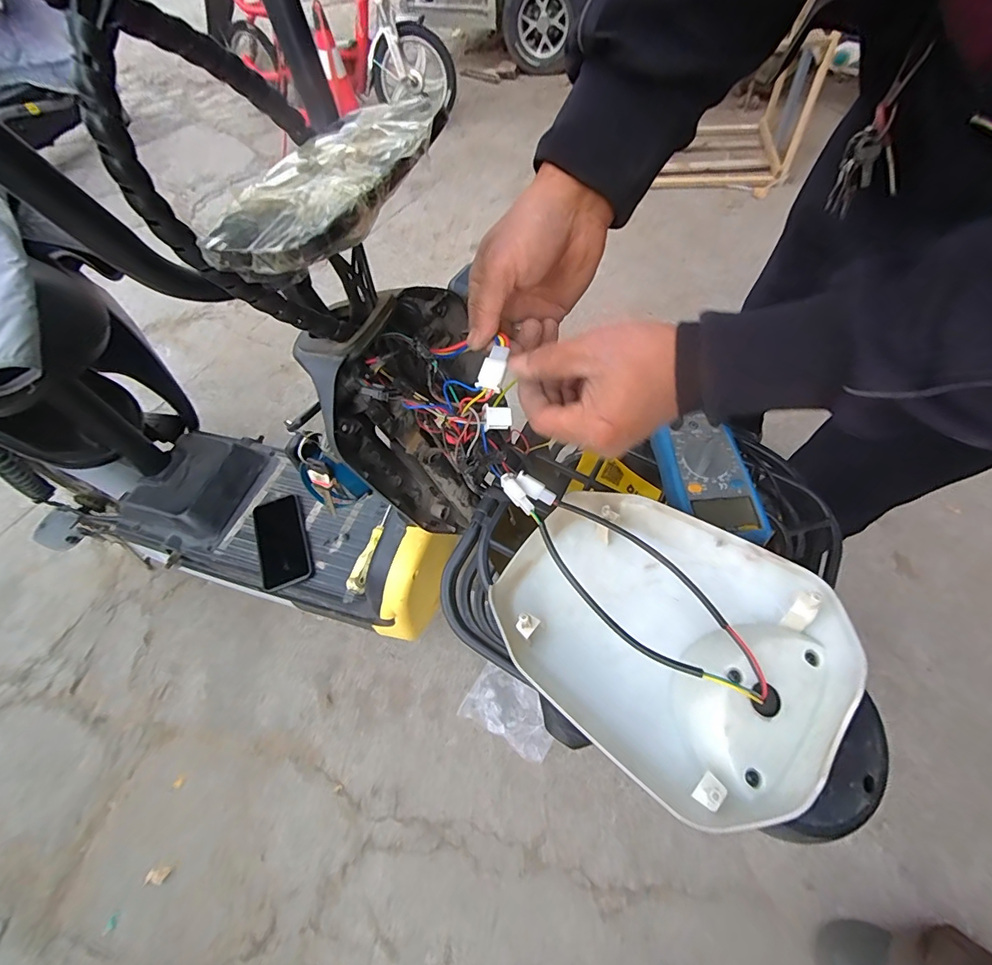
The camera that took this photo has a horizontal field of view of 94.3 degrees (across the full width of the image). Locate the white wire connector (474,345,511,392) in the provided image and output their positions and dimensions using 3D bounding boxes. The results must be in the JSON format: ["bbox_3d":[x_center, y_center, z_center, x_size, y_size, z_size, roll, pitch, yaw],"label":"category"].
[{"bbox_3d":[-0.001,-0.084,0.331,0.017,0.005,0.036,16,77,14],"label":"white wire connector"}]

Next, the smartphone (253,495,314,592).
[{"bbox_3d":[-0.347,0.092,0.743,0.074,0.016,0.162,-21,59,-8],"label":"smartphone"}]

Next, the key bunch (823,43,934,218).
[{"bbox_3d":[0.335,-0.293,0.400,0.025,0.118,0.053,-4,58,2],"label":"key bunch"}]

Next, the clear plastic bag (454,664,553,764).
[{"bbox_3d":[0.029,0.436,0.878,0.175,0.036,0.106,25,64,18],"label":"clear plastic bag"}]

